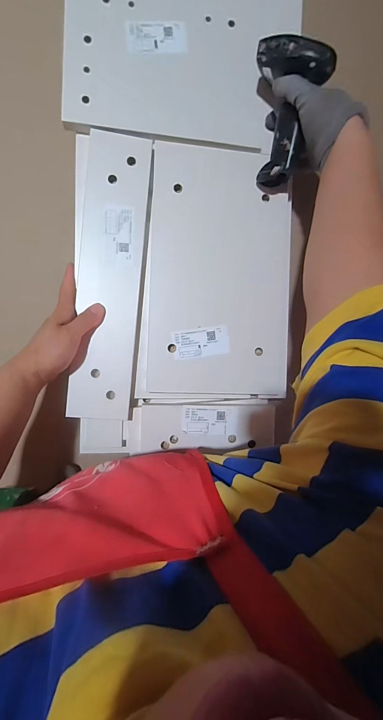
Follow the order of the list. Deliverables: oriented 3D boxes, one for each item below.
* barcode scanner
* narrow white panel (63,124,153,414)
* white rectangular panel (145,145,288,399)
[{"bbox_3d":[0.121,-0.300,0.380,0.077,0.053,0.158,-1,113,-10],"label":"barcode scanner"},{"bbox_3d":[-0.107,-0.108,0.400,0.081,0.009,0.367,4,91,-10],"label":"narrow white panel"},{"bbox_3d":[0.039,-0.113,0.413,0.187,0.026,0.324,2,97,1],"label":"white rectangular panel"}]

